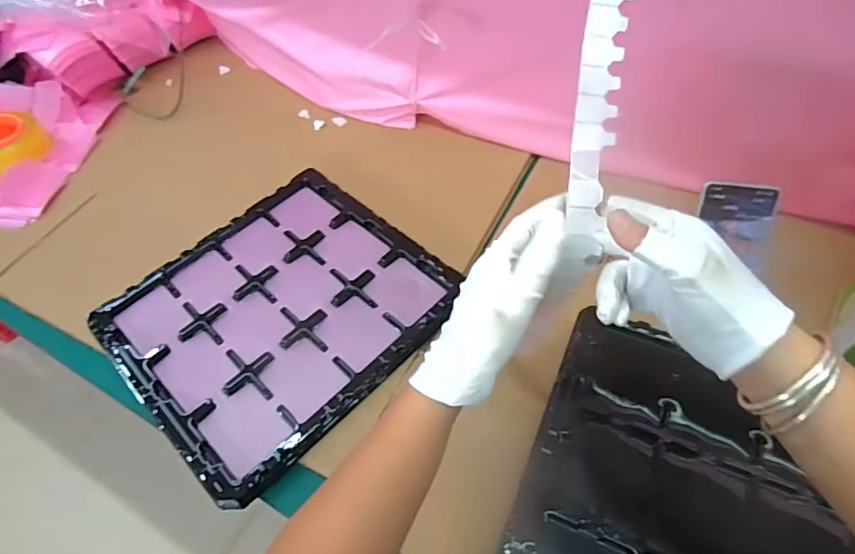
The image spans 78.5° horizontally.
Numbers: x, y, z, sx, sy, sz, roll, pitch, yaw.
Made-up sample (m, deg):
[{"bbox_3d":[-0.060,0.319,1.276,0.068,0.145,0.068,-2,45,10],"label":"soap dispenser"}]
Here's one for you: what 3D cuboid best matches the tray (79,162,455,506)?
[{"bbox_3d":[-0.188,0.039,0.674,0.341,0.020,0.374,37,64,27],"label":"tray"}]

